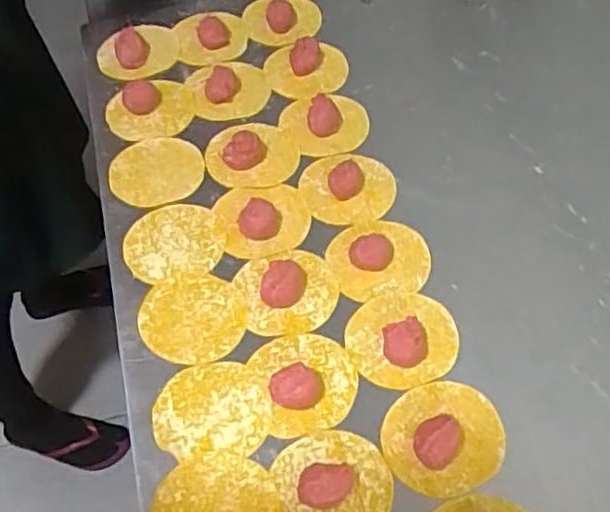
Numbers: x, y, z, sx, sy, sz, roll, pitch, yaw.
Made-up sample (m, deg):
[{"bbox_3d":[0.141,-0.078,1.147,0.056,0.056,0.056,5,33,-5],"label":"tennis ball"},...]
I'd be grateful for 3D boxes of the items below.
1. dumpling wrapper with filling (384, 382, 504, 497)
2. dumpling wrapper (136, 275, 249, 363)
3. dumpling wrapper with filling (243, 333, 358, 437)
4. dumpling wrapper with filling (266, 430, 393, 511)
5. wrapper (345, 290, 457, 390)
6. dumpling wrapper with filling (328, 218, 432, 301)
[{"bbox_3d":[0.100,0.124,0.476,0.086,0.026,0.077,-23,60,-14],"label":"dumpling wrapper with filling"},{"bbox_3d":[-0.091,0.051,0.549,0.083,0.004,0.079,0,59,1],"label":"dumpling wrapper"},{"bbox_3d":[0.000,0.090,0.506,0.077,0.023,0.078,0,58,0],"label":"dumpling wrapper with filling"},{"bbox_3d":[0.019,0.155,0.459,0.079,0.024,0.078,0,58,0],"label":"dumpling wrapper with filling"},{"bbox_3d":[0.077,0.060,0.524,0.086,0.026,0.077,-20,60,-12],"label":"wrapper"},{"bbox_3d":[0.063,0.000,0.572,0.083,0.012,0.072,-12,58,-7],"label":"dumpling wrapper with filling"}]

